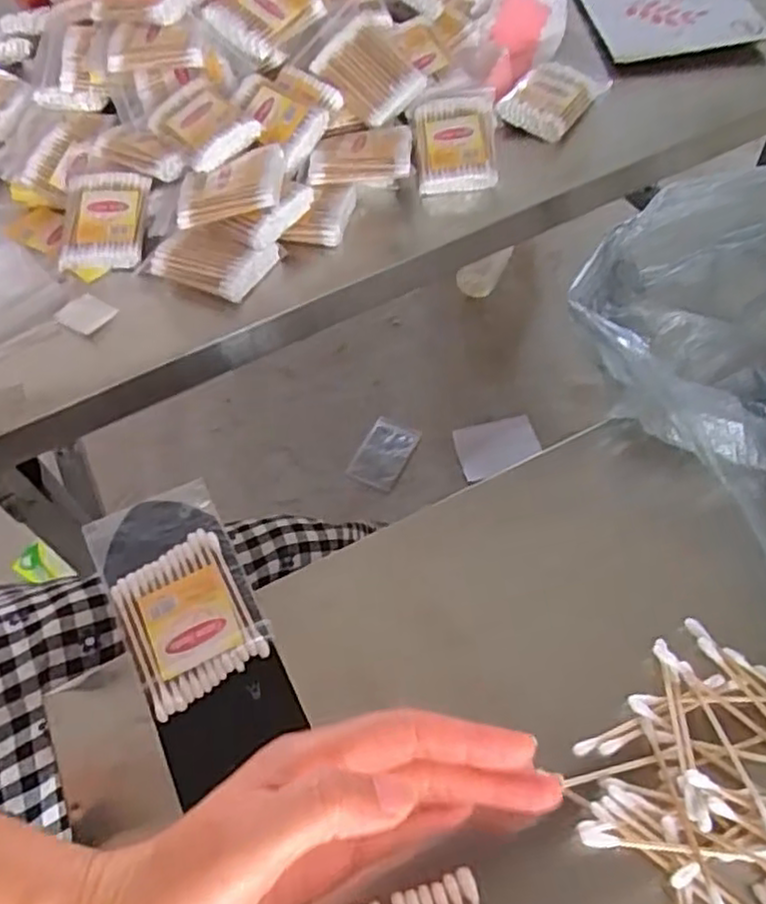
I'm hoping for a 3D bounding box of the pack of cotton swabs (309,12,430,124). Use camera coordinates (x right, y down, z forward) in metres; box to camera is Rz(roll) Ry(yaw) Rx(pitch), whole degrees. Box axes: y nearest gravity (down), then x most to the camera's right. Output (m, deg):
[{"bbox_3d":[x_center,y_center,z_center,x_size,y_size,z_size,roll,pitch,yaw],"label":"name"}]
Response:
[{"bbox_3d":[-0.009,-0.283,0.525,0.070,0.016,0.063,43,80,-3],"label":"pack of cotton swabs"}]

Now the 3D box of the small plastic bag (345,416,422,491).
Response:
[{"bbox_3d":[0.001,-0.003,0.946,0.069,0.016,0.094,22,62,18],"label":"small plastic bag"}]

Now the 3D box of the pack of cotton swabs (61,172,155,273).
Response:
[{"bbox_3d":[-0.199,-0.165,0.502,0.063,0.023,0.075,-1,71,5],"label":"pack of cotton swabs"}]

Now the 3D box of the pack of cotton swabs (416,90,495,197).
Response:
[{"bbox_3d":[0.054,-0.229,0.522,0.061,0.032,0.086,-3,57,4],"label":"pack of cotton swabs"}]

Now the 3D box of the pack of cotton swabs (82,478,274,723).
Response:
[{"bbox_3d":[-0.098,0.066,0.343,0.062,0.014,0.105,-29,59,-12],"label":"pack of cotton swabs"}]

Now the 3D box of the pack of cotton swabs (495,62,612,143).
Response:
[{"bbox_3d":[0.134,-0.278,0.553,0.049,0.023,0.089,31,65,23],"label":"pack of cotton swabs"}]

